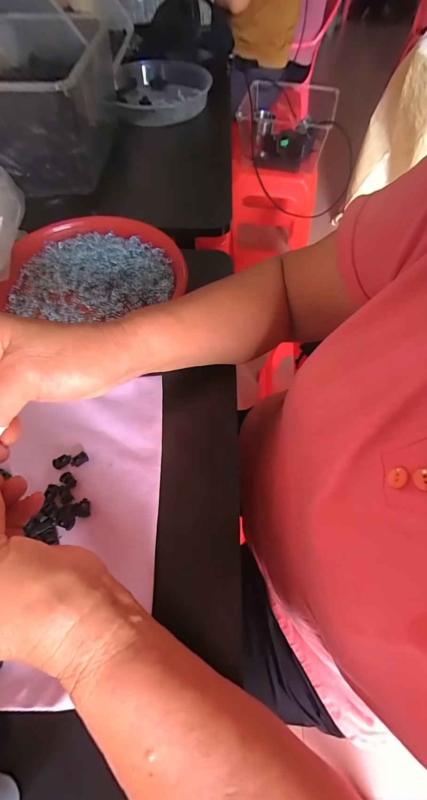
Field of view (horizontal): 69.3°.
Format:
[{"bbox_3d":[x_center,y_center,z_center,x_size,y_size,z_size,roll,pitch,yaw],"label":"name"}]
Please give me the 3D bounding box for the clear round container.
[{"bbox_3d":[-0.111,-0.675,0.680,0.205,0.053,0.240,-8,63,-3],"label":"clear round container"}]

